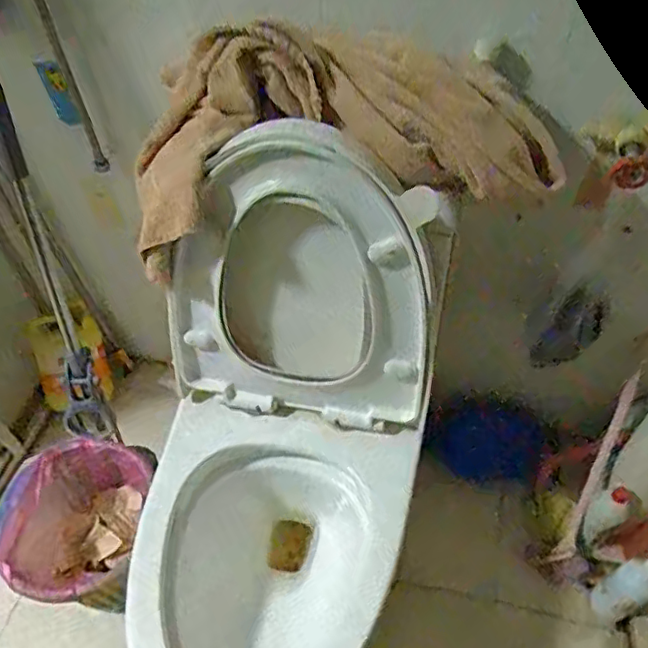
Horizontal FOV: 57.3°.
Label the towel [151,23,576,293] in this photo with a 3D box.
[{"bbox_3d":[0.005,-0.216,0.696,0.516,0.248,0.210,-1,50,12],"label":"towel"}]

